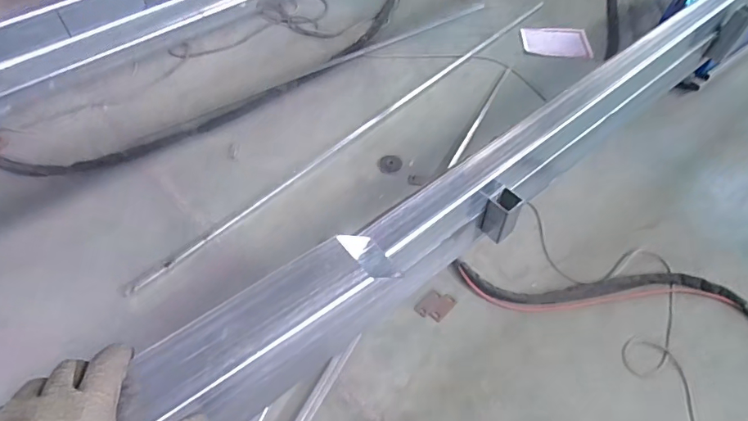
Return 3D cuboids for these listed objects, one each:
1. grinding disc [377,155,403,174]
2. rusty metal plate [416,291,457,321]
[{"bbox_3d":[0.059,-0.169,1.767,0.084,0.007,0.084,0,56,0],"label":"grinding disc"},{"bbox_3d":[0.179,0.280,1.435,0.085,0.014,0.103,32,53,28],"label":"rusty metal plate"}]

